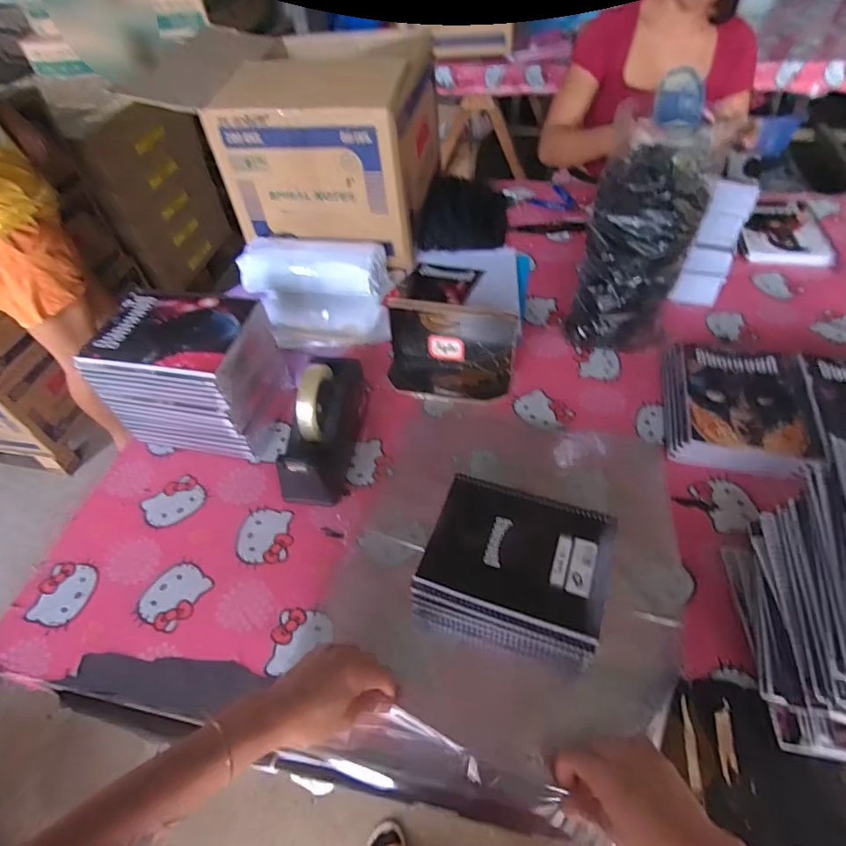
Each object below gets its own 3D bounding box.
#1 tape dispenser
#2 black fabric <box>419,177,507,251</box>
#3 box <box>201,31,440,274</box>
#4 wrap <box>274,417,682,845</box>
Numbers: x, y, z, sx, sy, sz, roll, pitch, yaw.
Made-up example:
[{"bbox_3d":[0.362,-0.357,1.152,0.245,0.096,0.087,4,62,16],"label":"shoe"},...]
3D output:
[{"bbox_3d":[-0.138,0.003,0.699,0.082,0.130,0.214,8,51,11],"label":"tape dispenser"},{"bbox_3d":[0.094,-0.448,1.099,0.170,0.059,0.232,5,50,9],"label":"black fabric"},{"bbox_3d":[-0.172,-0.554,1.030,0.349,0.256,0.364,6,50,9],"label":"box"},{"bbox_3d":[0.104,0.192,0.635,0.388,0.044,0.477,9,51,12],"label":"wrap"}]

